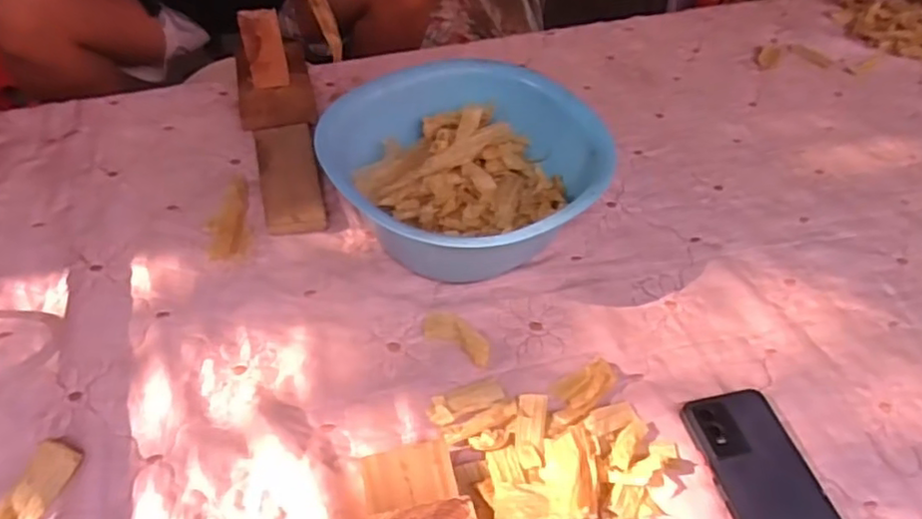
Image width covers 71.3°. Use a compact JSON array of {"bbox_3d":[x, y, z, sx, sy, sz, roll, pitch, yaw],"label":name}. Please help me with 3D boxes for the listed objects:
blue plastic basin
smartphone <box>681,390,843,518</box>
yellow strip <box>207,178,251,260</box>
[{"bbox_3d":[0.002,-0.082,0.660,0.261,0.118,0.251,2,48,-2],"label":"blue plastic basin"},{"bbox_3d":[0.249,0.183,0.512,0.083,0.010,0.166,-9,49,-11],"label":"smartphone"},{"bbox_3d":[-0.247,-0.045,0.686,0.041,0.012,0.111,-8,49,-10],"label":"yellow strip"}]

